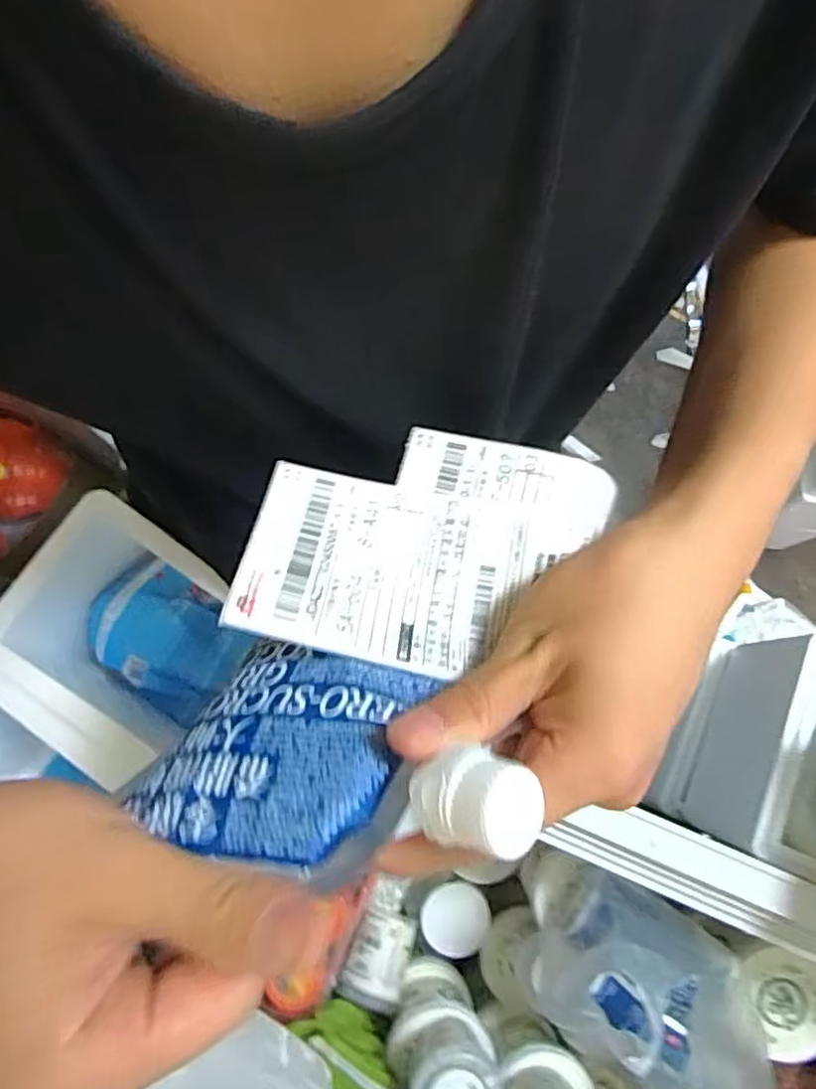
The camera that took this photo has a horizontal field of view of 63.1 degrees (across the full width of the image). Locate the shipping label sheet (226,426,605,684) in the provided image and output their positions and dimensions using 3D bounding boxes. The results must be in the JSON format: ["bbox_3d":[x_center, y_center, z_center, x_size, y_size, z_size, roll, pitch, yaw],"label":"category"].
[{"bbox_3d":[0.006,-0.001,0.247,0.126,0.030,0.092,12,78,2],"label":"shipping label sheet"}]

